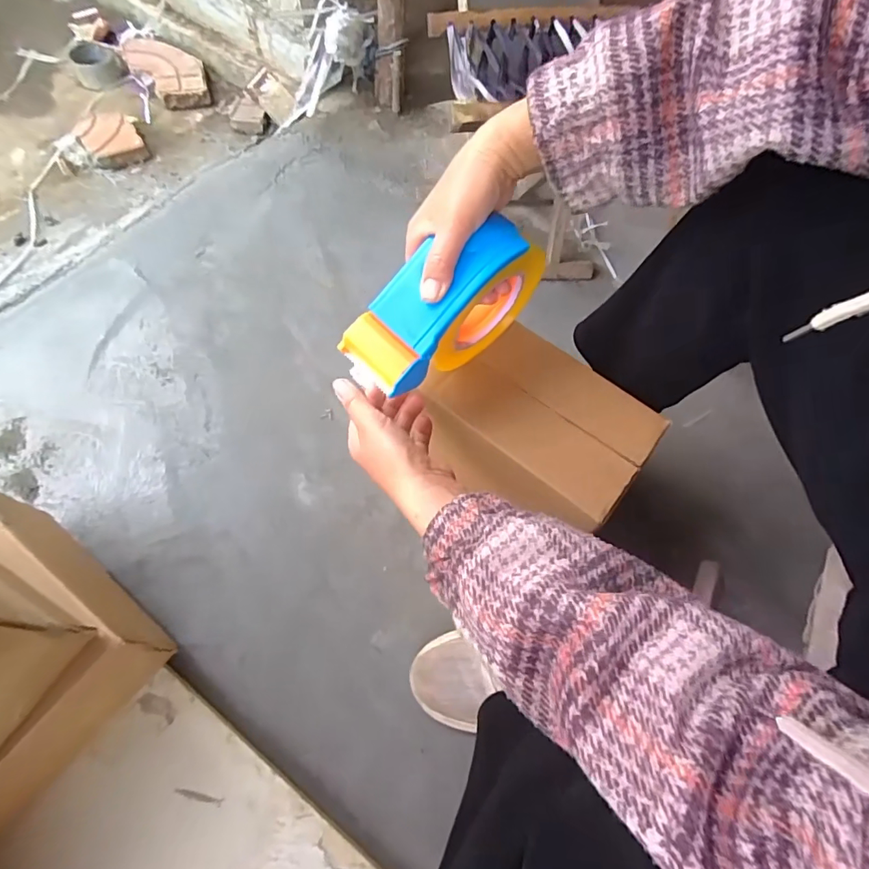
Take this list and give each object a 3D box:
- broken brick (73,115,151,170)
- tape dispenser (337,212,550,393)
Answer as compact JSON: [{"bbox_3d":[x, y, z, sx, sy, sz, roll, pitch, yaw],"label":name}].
[{"bbox_3d":[-0.614,-0.564,0.917,0.105,0.027,0.147,-25,69,-14],"label":"broken brick"},{"bbox_3d":[0.015,-0.100,0.418,0.065,0.131,0.170,45,98,14],"label":"tape dispenser"}]

